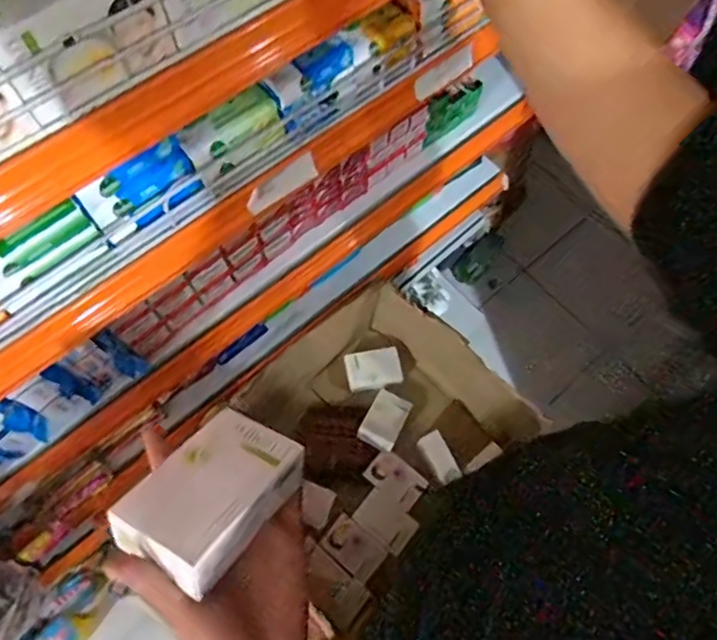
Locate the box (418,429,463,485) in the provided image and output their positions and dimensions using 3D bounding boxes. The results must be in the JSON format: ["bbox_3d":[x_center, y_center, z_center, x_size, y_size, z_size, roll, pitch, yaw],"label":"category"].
[{"bbox_3d":[0.133,0.223,0.921,0.036,0.033,0.081,-30,72,-13],"label":"box"}]

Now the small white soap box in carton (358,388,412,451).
[{"bbox_3d":[0.045,0.167,0.951,0.062,0.029,0.096,26,69,8],"label":"small white soap box in carton"}]

